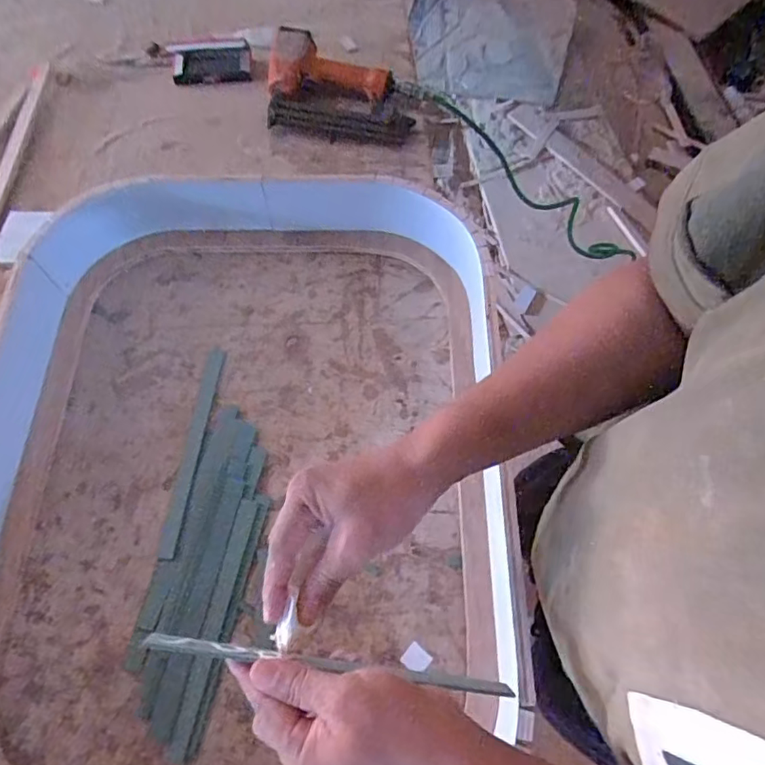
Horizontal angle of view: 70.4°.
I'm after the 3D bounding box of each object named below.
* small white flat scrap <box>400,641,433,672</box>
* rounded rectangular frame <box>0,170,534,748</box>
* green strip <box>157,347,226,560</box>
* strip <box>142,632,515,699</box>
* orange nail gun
[{"bbox_3d":[0.034,0.280,0.550,0.025,0.004,0.024,39,72,14],"label":"small white flat scrap"},{"bbox_3d":[-0.160,0.084,0.575,0.559,0.105,0.691,0,68,-1],"label":"rounded rectangular frame"},{"bbox_3d":[-0.222,0.074,0.635,0.021,0.007,0.251,3,66,9],"label":"green strip"},{"bbox_3d":[-0.031,0.196,0.374,0.252,0.018,0.011,14,67,-9],"label":"strip"},{"bbox_3d":[-0.062,-0.455,0.834,0.228,0.061,0.153,5,68,1],"label":"orange nail gun"}]

